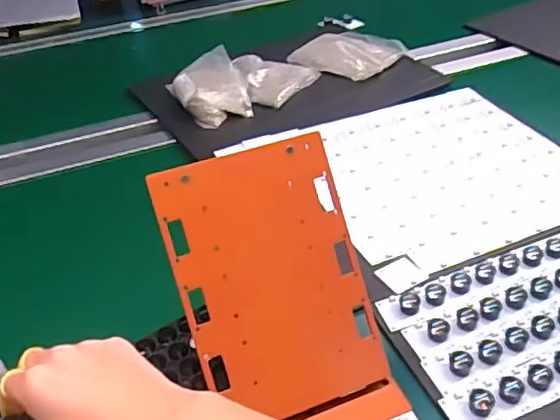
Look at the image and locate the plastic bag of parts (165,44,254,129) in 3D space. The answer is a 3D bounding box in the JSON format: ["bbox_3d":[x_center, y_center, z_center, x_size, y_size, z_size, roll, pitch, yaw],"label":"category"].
[{"bbox_3d":[-0.120,-0.211,1.031,0.120,0.056,0.168,-17,40,-15],"label":"plastic bag of parts"}]

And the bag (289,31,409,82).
[{"bbox_3d":[0.130,-0.306,1.143,0.180,0.035,0.164,25,47,32],"label":"bag"}]

